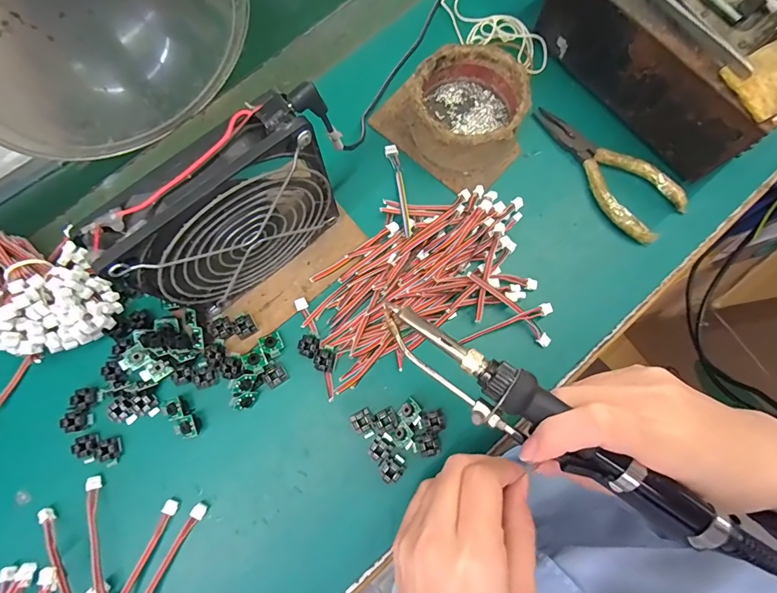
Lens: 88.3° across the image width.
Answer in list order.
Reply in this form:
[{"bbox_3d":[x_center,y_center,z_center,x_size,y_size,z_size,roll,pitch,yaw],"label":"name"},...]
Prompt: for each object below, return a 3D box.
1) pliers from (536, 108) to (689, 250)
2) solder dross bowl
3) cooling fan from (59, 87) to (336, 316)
[{"bbox_3d":[0.167,-0.102,0.310,0.052,0.012,0.130,-40,81,-7],"label":"pliers"},{"bbox_3d":[0.060,-0.143,0.302,0.081,0.042,0.079,0,79,0],"label":"solder dross bowl"},{"bbox_3d":[-0.088,-0.042,0.240,0.115,0.126,0.029,-37,81,-7],"label":"cooling fan"}]

